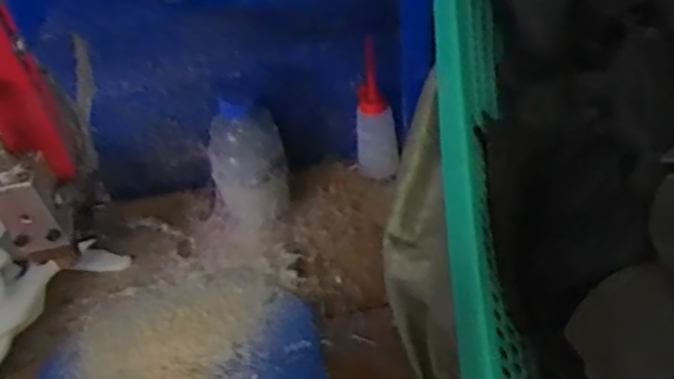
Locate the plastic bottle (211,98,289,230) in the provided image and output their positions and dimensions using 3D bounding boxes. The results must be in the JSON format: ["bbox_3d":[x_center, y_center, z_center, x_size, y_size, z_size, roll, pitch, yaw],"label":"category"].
[{"bbox_3d":[-0.107,-0.034,0.788,0.086,0.158,0.075,-12,46,-5],"label":"plastic bottle"}]

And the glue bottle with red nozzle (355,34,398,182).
[{"bbox_3d":[0.047,-0.093,0.818,0.050,0.170,0.054,-5,45,2],"label":"glue bottle with red nozzle"}]

